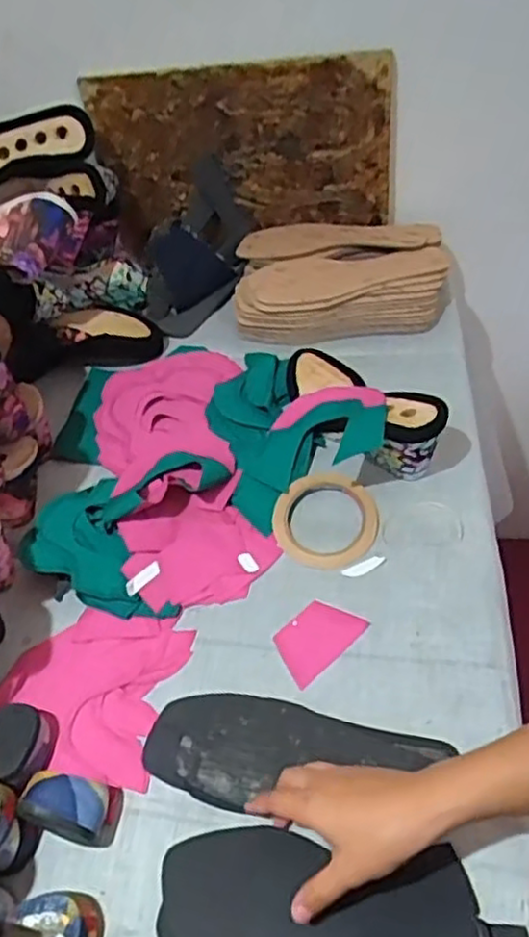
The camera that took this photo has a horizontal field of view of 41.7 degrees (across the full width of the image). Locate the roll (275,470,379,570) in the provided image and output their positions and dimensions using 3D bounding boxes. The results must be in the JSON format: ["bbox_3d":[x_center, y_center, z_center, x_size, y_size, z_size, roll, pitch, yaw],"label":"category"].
[{"bbox_3d":[0.061,0.048,0.683,0.099,0.016,0.102,-5,50,6],"label":"roll"}]

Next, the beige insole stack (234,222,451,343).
[{"bbox_3d":[0.097,-0.243,0.890,0.260,0.066,0.172,-3,50,8],"label":"beige insole stack"}]

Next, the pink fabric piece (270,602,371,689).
[{"bbox_3d":[0.046,0.149,0.616,0.077,0.004,0.054,-38,53,-18],"label":"pink fabric piece"}]

